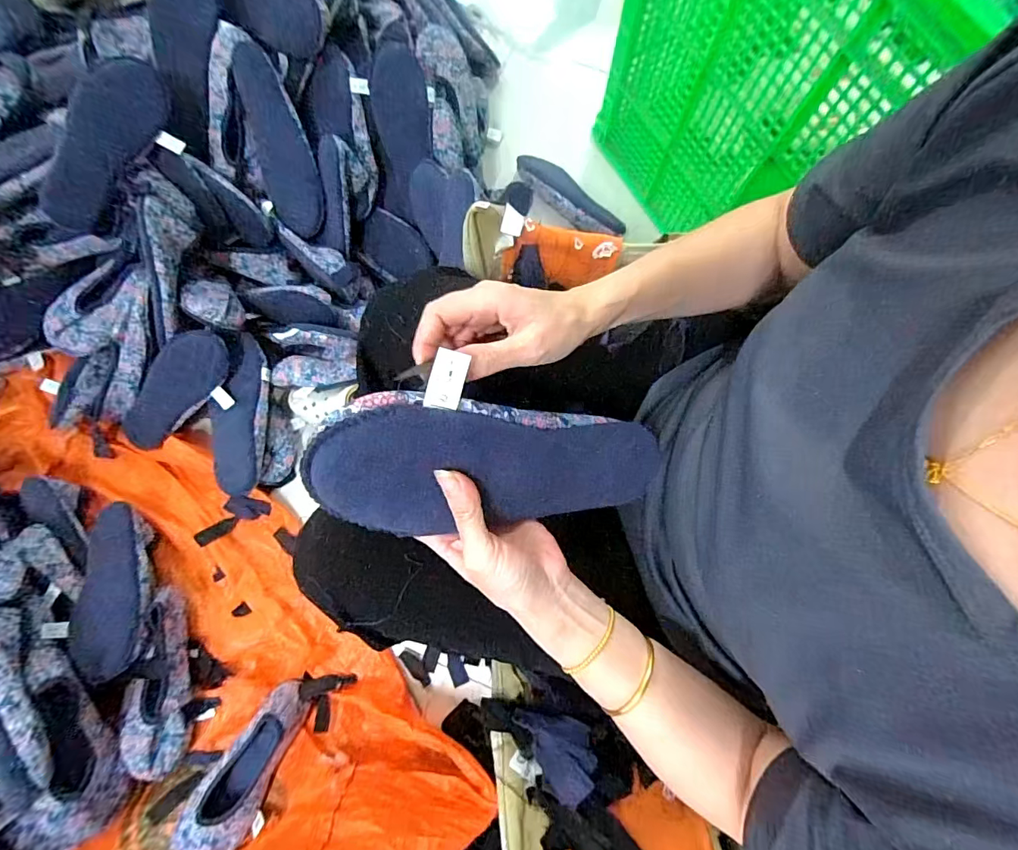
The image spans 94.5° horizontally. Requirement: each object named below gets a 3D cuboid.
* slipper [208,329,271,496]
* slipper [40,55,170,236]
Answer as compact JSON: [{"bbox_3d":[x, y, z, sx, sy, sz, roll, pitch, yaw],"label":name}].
[{"bbox_3d":[-0.439,-0.016,0.766,0.075,0.062,0.250,4,79,0],"label":"slipper"},{"bbox_3d":[-0.627,-0.435,0.728,0.046,0.098,0.272,23,84,47],"label":"slipper"}]

